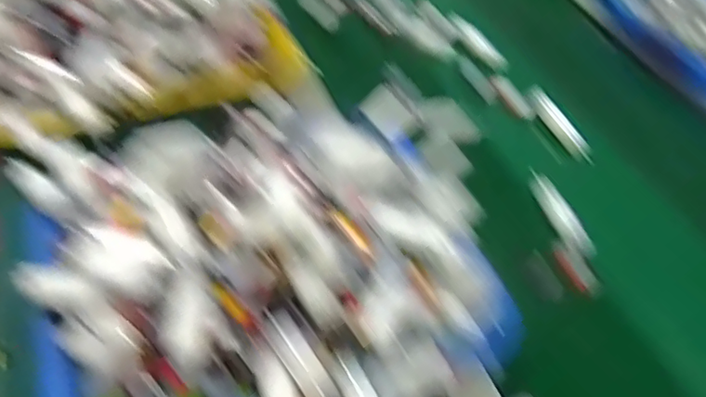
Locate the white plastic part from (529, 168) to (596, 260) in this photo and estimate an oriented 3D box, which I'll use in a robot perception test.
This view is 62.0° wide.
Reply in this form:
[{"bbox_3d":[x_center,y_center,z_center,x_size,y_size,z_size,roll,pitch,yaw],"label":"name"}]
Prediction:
[{"bbox_3d":[0.185,0.015,0.525,0.024,0.008,0.084,-23,72,-22],"label":"white plastic part"}]

